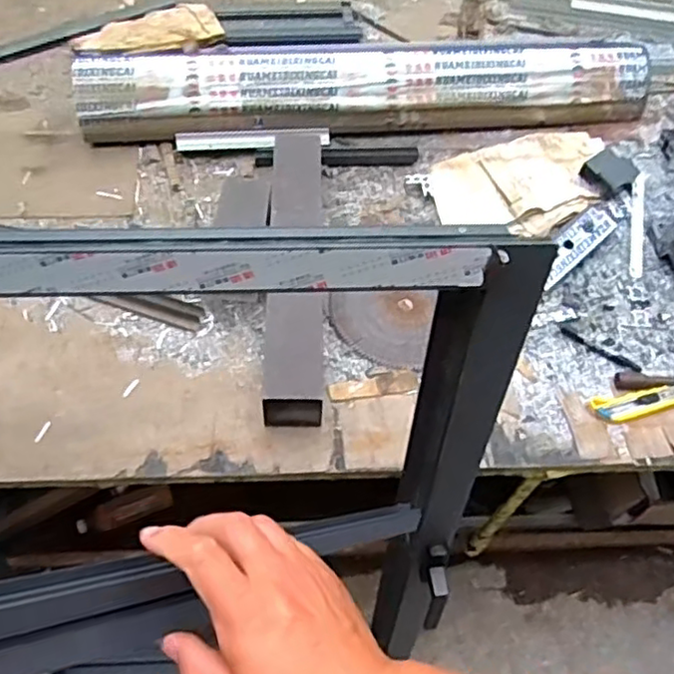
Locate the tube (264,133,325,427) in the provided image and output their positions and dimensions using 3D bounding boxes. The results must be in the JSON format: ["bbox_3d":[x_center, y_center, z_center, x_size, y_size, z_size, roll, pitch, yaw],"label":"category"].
[{"bbox_3d":[-0.065,-0.119,1.040,0.092,0.097,0.535,0,58,-2],"label":"tube"}]

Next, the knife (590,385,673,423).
[{"bbox_3d":[0.465,0.092,0.974,0.186,0.014,0.042,-10,59,-9],"label":"knife"}]

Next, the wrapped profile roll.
[{"bbox_3d":[0.067,-0.465,1.235,1.059,0.111,0.128,-4,58,-5],"label":"wrapped profile roll"}]

